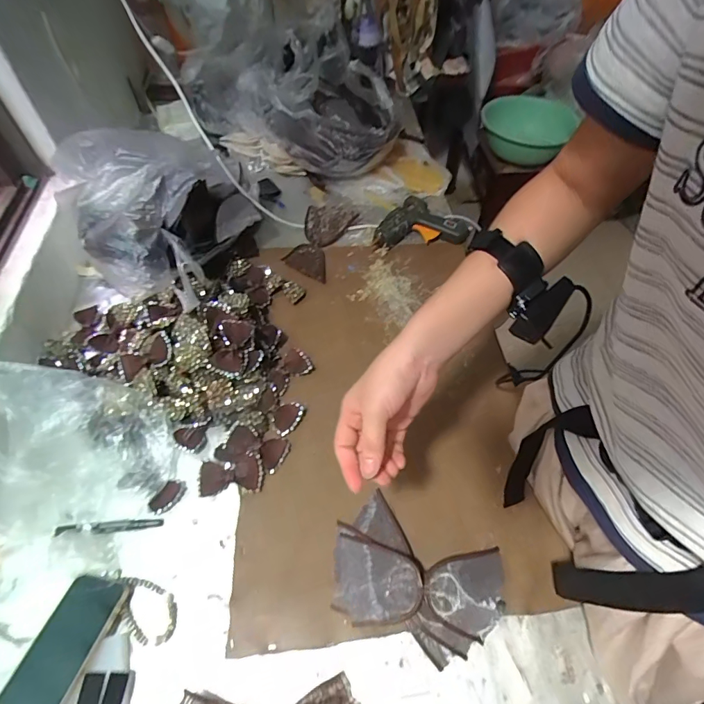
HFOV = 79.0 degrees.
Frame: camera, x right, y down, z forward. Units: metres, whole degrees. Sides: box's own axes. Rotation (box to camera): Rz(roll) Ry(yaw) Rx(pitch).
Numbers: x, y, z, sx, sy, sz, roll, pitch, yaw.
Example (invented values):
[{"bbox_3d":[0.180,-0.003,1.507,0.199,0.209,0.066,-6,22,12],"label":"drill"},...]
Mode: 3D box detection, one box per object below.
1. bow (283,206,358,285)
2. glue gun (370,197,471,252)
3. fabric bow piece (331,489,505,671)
[{"bbox_3d":[-0.068,-0.245,0.911,0.099,0.032,0.205,17,56,10],"label":"bow"},{"bbox_3d":[0.144,-0.286,0.936,0.207,0.048,0.131,-5,55,-5],"label":"glue gun"},{"bbox_3d":[0.080,0.284,0.540,0.212,0.039,0.146,23,58,14],"label":"fabric bow piece"}]

